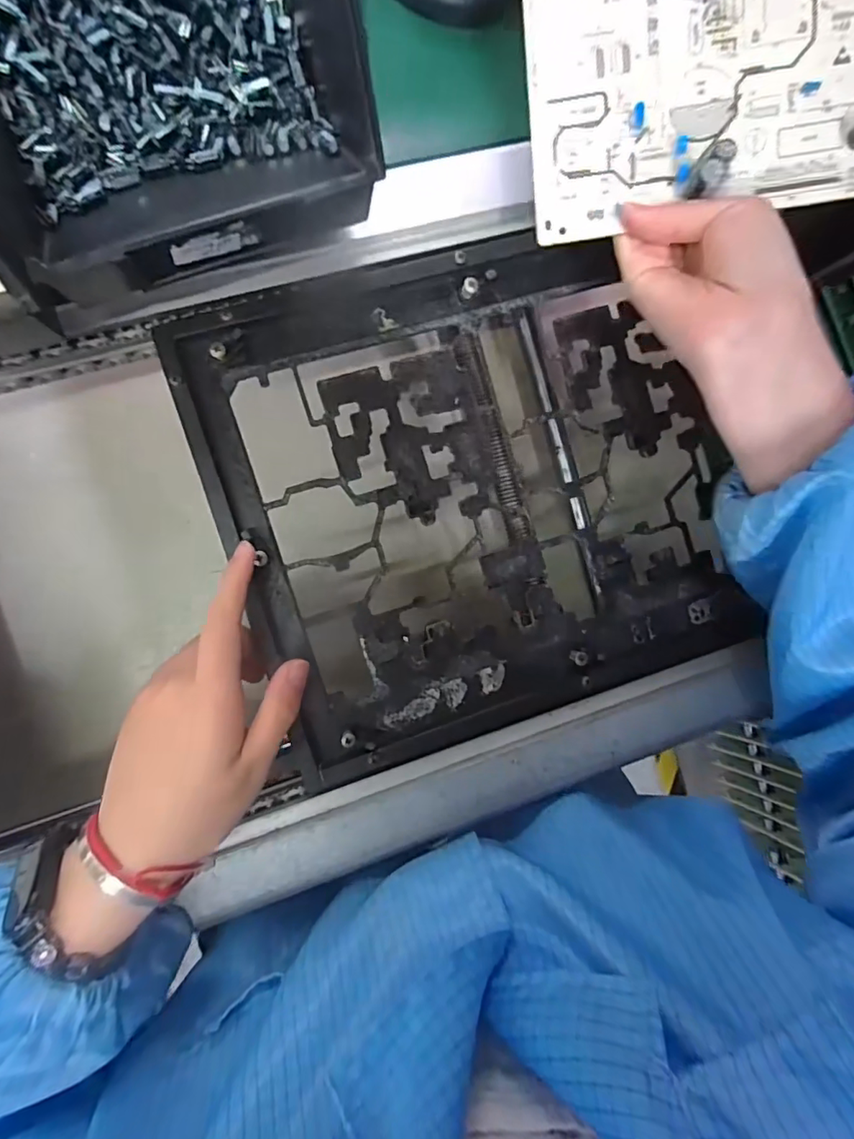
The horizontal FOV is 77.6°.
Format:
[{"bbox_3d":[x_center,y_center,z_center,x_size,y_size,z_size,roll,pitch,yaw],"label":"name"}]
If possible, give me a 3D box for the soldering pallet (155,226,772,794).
[{"bbox_3d":[0.035,-0.041,0.305,0.277,0.023,0.264,-17,91,-9],"label":"soldering pallet"}]

